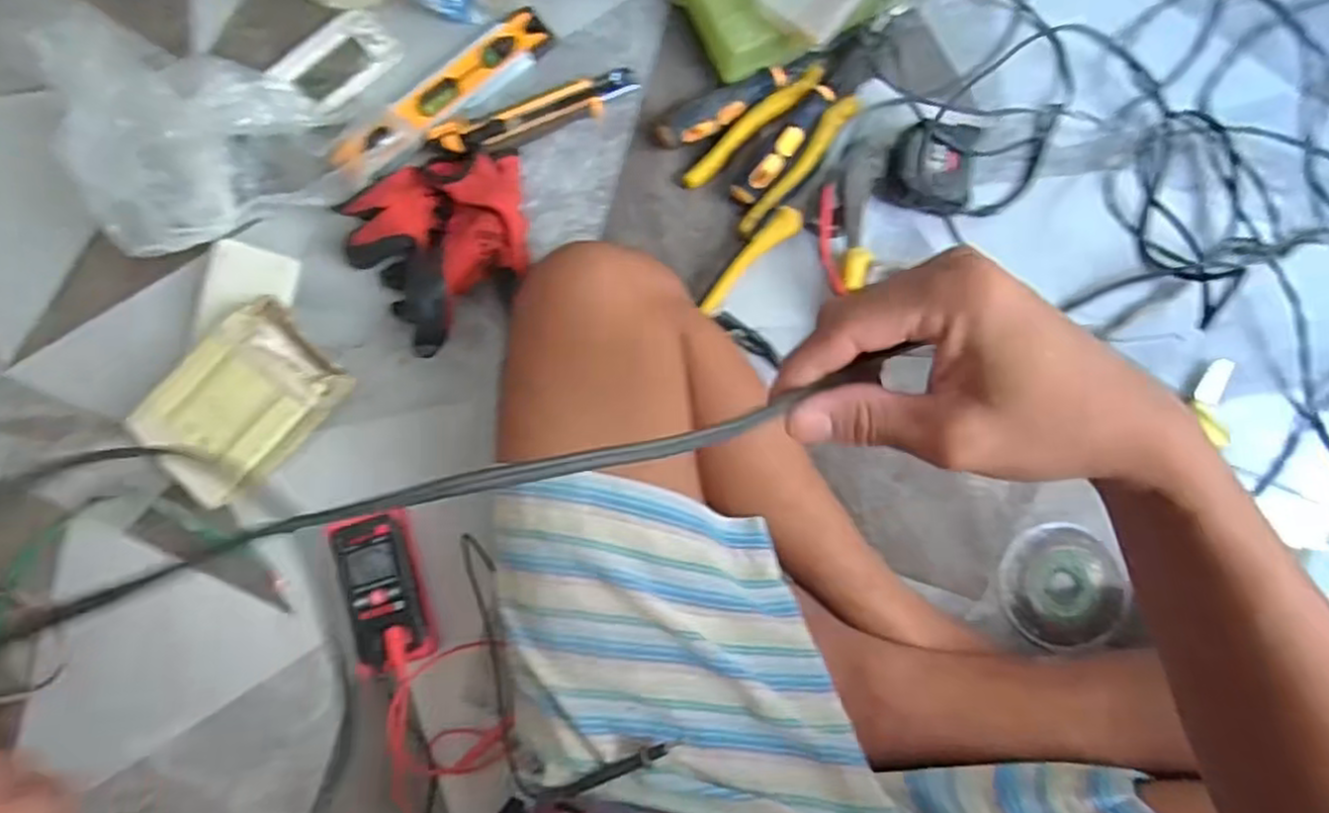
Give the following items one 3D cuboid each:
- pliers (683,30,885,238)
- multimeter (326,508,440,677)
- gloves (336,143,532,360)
[{"bbox_3d":[0.108,-0.231,0.581,0.073,0.021,0.186,44,87,9],"label":"pliers"},{"bbox_3d":[-0.217,0.140,0.553,0.063,0.040,0.119,-15,81,2],"label":"multimeter"},{"bbox_3d":[-0.171,-0.139,0.572,0.158,0.052,0.140,-40,81,-2],"label":"gloves"}]

